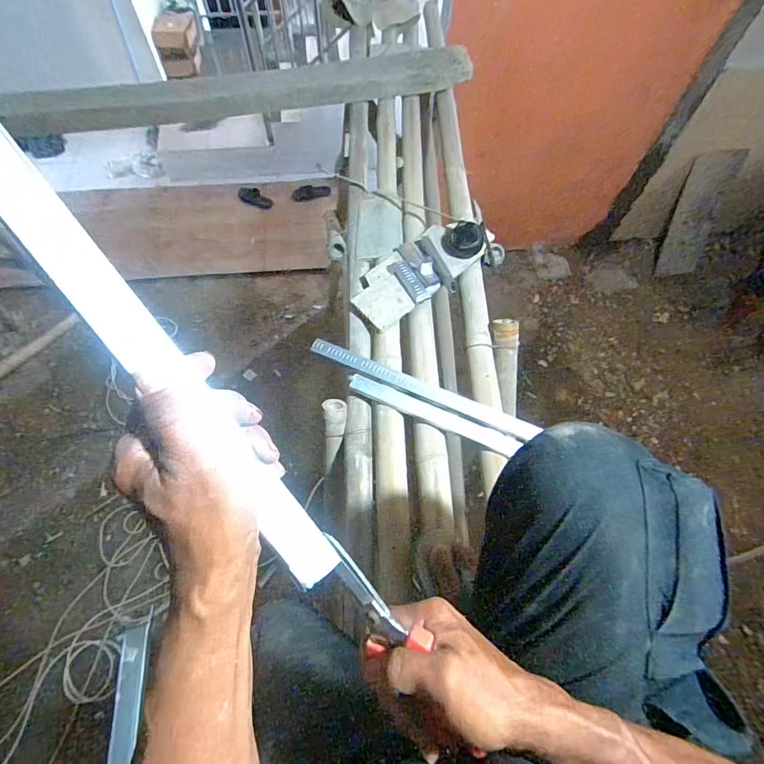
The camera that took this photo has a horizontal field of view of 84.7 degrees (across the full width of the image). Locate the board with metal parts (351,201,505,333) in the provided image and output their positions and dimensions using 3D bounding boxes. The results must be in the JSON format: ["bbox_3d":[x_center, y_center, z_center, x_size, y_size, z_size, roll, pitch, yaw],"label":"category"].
[{"bbox_3d":[0.103,-0.256,0.890,0.378,0.076,0.163,-39,71,-19],"label":"board with metal parts"}]

